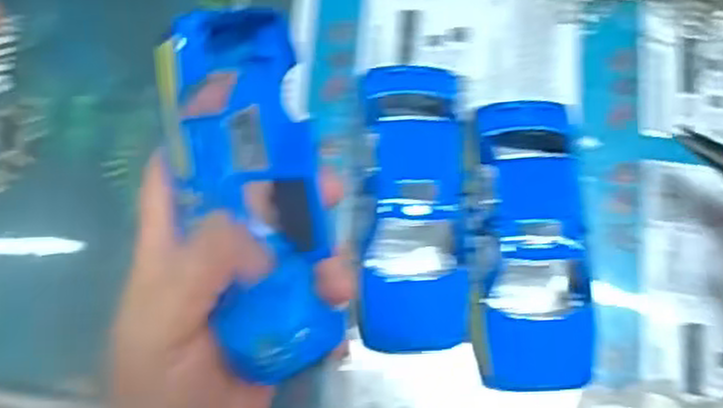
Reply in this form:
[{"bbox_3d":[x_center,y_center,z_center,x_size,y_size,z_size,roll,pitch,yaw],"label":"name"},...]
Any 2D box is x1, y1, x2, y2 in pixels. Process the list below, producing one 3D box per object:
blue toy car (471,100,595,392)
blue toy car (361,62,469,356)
[{"bbox_3d":[0.072,0.016,0.332,0.047,0.040,0.125,0,74,0],"label":"blue toy car"},{"bbox_3d":[0.020,0.001,0.335,0.050,0.040,0.124,-2,74,-1],"label":"blue toy car"}]

